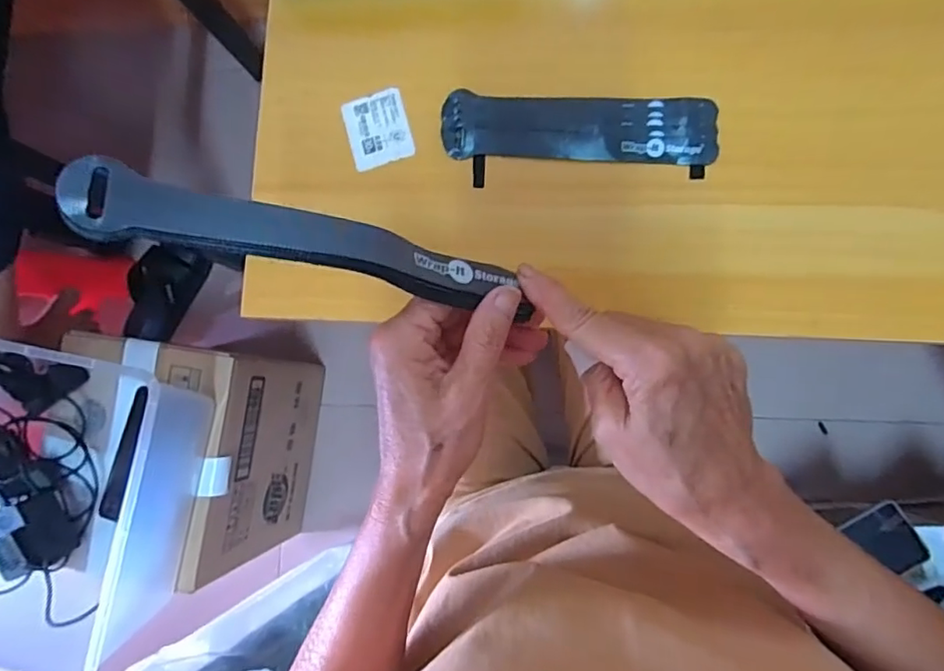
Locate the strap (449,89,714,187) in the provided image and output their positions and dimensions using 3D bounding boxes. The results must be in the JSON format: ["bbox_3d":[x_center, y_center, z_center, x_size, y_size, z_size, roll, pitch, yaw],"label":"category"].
[{"bbox_3d":[0.078,-0.149,0.423,0.198,0.009,0.061,5,86,9],"label":"strap"}]

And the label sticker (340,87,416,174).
[{"bbox_3d":[-0.074,-0.163,0.449,0.049,0.007,0.061,-16,83,7],"label":"label sticker"}]

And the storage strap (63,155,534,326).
[{"bbox_3d":[-0.063,-0.039,0.250,0.187,0.026,0.031,10,86,-23],"label":"storage strap"}]

